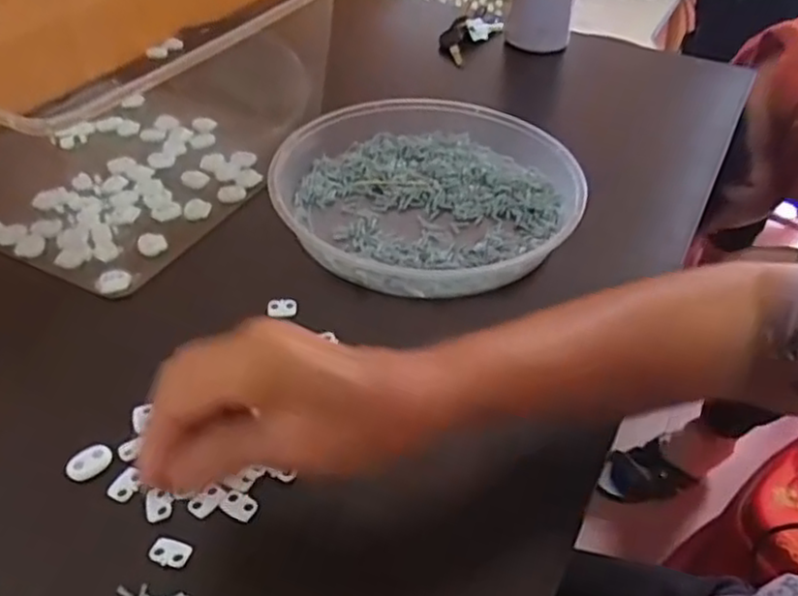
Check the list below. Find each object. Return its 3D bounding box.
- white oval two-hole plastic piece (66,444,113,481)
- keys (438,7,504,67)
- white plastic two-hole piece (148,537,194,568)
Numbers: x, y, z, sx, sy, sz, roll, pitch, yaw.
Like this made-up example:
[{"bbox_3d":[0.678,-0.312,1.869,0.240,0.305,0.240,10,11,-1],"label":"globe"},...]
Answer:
[{"bbox_3d":[-0.164,0.088,0.363,0.023,0.005,0.015,-22,48,-24],"label":"white oval two-hole plastic piece"},{"bbox_3d":[0.079,-0.303,0.780,0.041,0.035,0.094,28,49,25],"label":"keys"},{"bbox_3d":[-0.111,0.123,0.331,0.019,0.004,0.012,14,44,12],"label":"white plastic two-hole piece"}]

